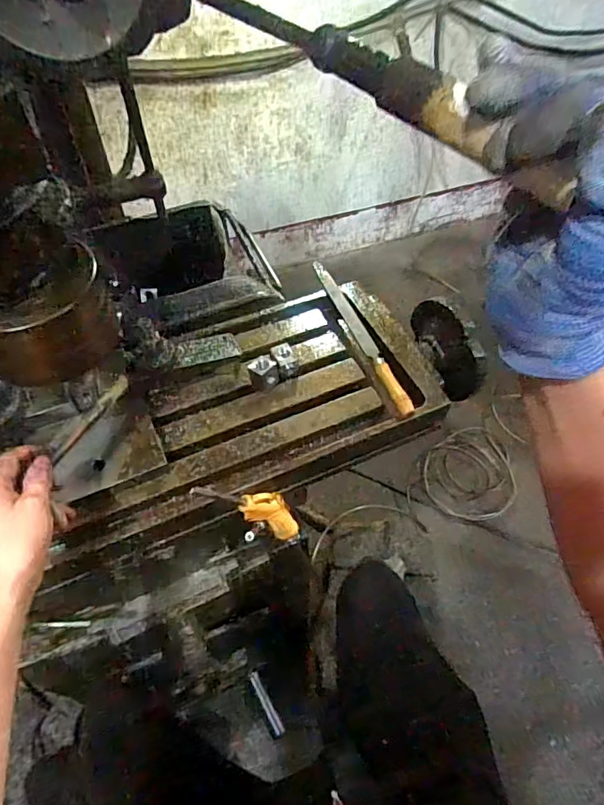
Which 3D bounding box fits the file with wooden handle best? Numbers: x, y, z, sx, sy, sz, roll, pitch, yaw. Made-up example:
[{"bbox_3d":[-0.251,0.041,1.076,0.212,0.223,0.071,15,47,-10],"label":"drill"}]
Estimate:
[{"bbox_3d":[0.074,-0.094,0.644,0.020,0.020,0.279,-15,56,-13],"label":"file with wooden handle"}]

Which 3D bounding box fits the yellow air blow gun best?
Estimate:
[{"bbox_3d":[-0.044,0.123,0.555,0.058,0.186,0.022,-27,56,9],"label":"yellow air blow gun"}]

